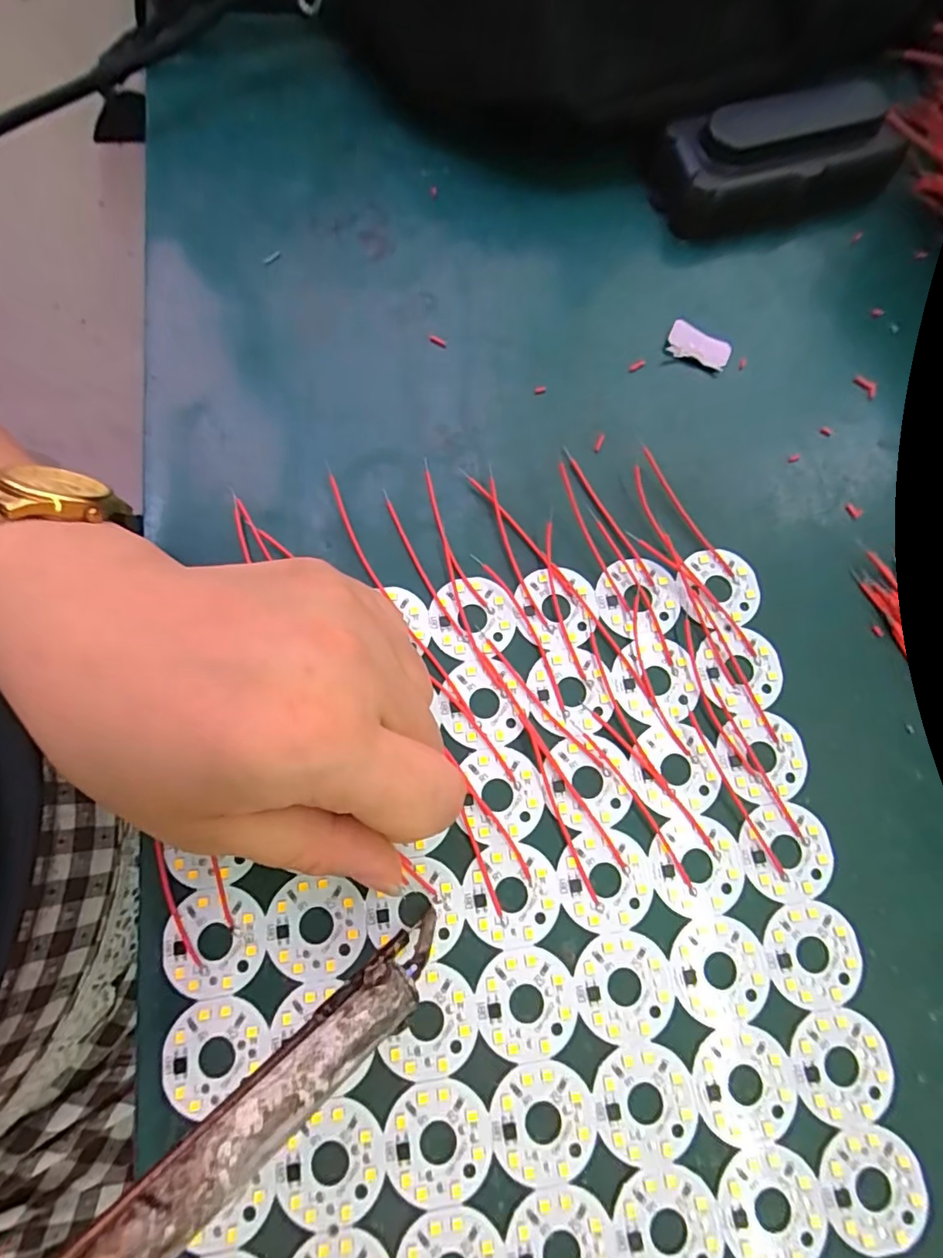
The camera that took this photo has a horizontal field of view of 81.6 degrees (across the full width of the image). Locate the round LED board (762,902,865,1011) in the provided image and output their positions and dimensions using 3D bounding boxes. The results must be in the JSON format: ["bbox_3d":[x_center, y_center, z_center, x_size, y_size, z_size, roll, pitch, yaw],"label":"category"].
[{"bbox_3d":[0.108,0.103,0.172,0.030,0.004,0.029,0,75,-2],"label":"round LED board"}]

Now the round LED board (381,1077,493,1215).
[{"bbox_3d":[-0.010,0.148,0.156,0.030,0.004,0.030,0,75,-2],"label":"round LED board"}]

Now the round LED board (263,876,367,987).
[{"bbox_3d":[-0.048,0.094,0.169,0.030,0.004,0.028,0,75,-2],"label":"round LED board"}]

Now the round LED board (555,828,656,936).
[{"bbox_3d":[0.043,0.081,0.175,0.028,0.004,0.029,0,75,-2],"label":"round LED board"}]

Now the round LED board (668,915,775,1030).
[{"bbox_3d":[0.078,0.107,0.170,0.031,0.004,0.030,0,75,-2],"label":"round LED board"}]

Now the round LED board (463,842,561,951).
[{"bbox_3d":[0.013,0.085,0.173,0.030,0.004,0.030,0,75,-2],"label":"round LED board"}]

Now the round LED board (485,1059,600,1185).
[{"bbox_3d":[0.021,0.144,0.158,0.030,0.004,0.030,0,75,-2],"label":"round LED board"}]

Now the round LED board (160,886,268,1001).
[{"bbox_3d":[-0.079,0.096,0.167,0.030,0.004,0.031,0,75,-2],"label":"round LED board"}]

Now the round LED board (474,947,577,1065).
[{"bbox_3d":[0.017,0.114,0.166,0.030,0.004,0.030,0,75,-2],"label":"round LED board"}]

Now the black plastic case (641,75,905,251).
[{"bbox_3d":[0.135,-0.200,0.237,0.104,0.030,0.047,-12,76,-5],"label":"black plastic case"}]

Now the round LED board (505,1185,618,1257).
[{"bbox_3d":[0.025,0.173,0.150,0.030,0.004,0.029,0,75,-2],"label":"round LED board"}]

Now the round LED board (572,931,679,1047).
[{"bbox_3d":[0.048,0.111,0.168,0.031,0.004,0.030,0,75,-2],"label":"round LED board"}]

